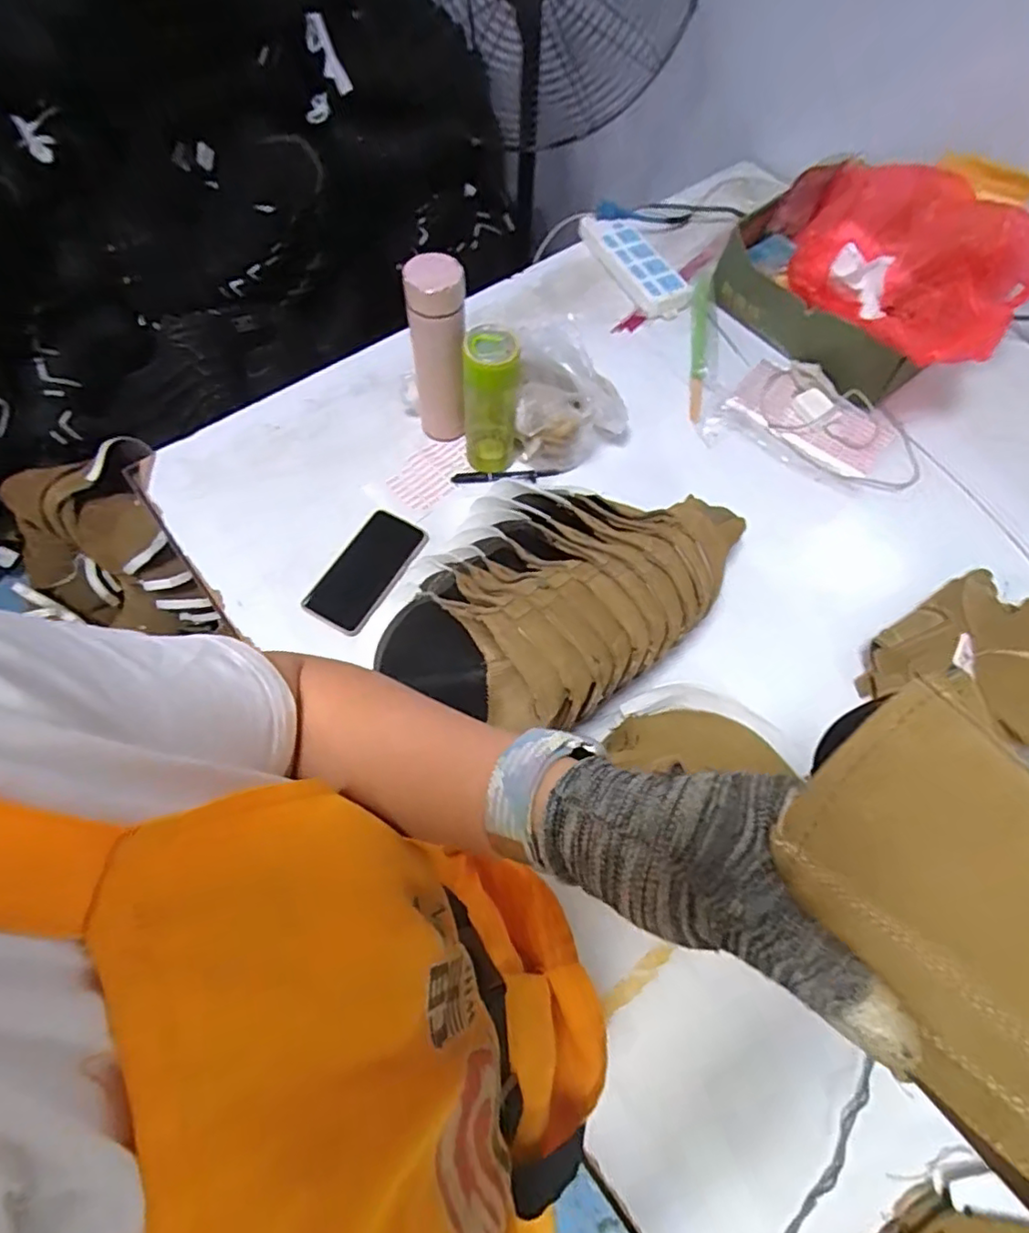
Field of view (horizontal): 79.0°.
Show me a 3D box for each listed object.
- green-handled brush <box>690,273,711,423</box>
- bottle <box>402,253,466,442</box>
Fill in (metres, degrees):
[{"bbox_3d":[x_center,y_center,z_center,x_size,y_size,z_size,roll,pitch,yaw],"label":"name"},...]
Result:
[{"bbox_3d":[0.282,-0.412,0.943,0.027,0.019,0.288,8,64,1],"label":"green-handled brush"},{"bbox_3d":[-0.090,-0.309,0.761,0.064,0.235,0.053,-7,65,-6],"label":"bottle"}]

